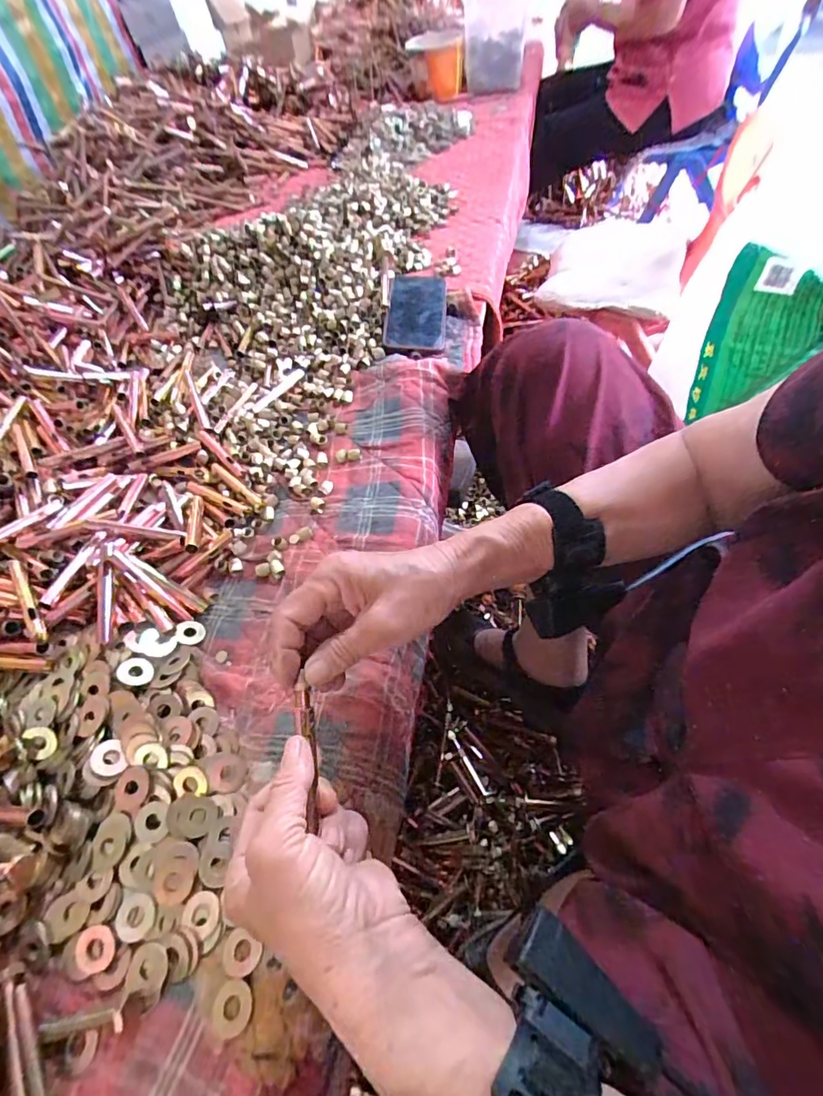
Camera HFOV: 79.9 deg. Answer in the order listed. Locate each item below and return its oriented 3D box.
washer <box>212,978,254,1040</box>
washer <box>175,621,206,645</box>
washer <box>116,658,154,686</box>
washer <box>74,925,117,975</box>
[{"bbox_3d":[-0.100,0.259,0.277,0.025,0.004,0.024,-14,49,10],"label":"washer"},{"bbox_3d":[-0.189,0.072,0.419,0.023,0.004,0.023,6,50,-25],"label":"washer"},{"bbox_3d":[-0.218,0.096,0.385,0.027,0.004,0.022,19,58,19],"label":"washer"},{"bbox_3d":[-0.195,0.248,0.303,0.026,0.006,0.024,-3,53,4],"label":"washer"}]

